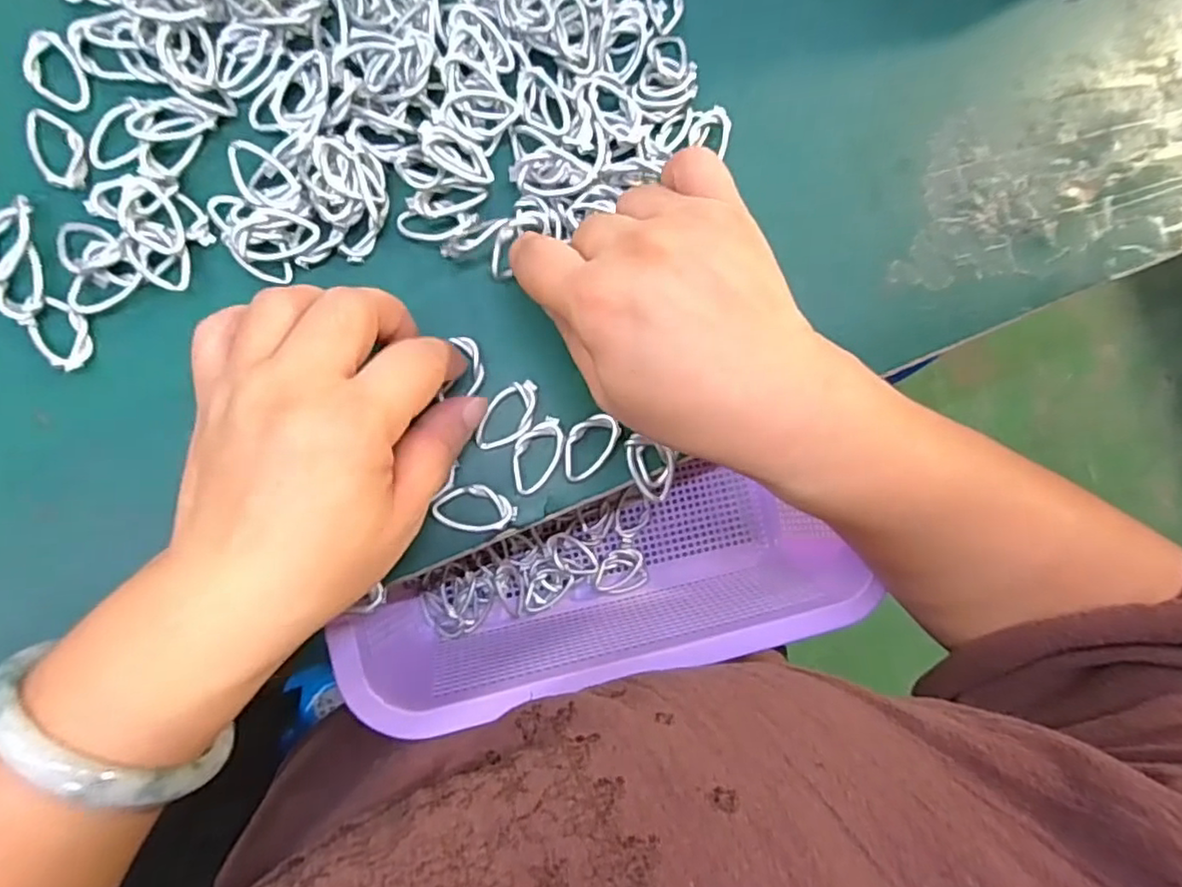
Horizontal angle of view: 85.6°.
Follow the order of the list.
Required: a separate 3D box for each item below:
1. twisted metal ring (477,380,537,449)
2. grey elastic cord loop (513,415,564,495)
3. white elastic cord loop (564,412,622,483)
[{"bbox_3d":[-0.034,-0.012,0.265,0.019,0.004,0.033,20,83,-6],"label":"twisted metal ring"},{"bbox_3d":[-0.023,0.005,0.266,0.019,0.004,0.034,18,83,-7],"label":"grey elastic cord loop"},{"bbox_3d":[-0.001,0.001,0.270,0.019,0.004,0.031,44,81,-3],"label":"white elastic cord loop"}]

